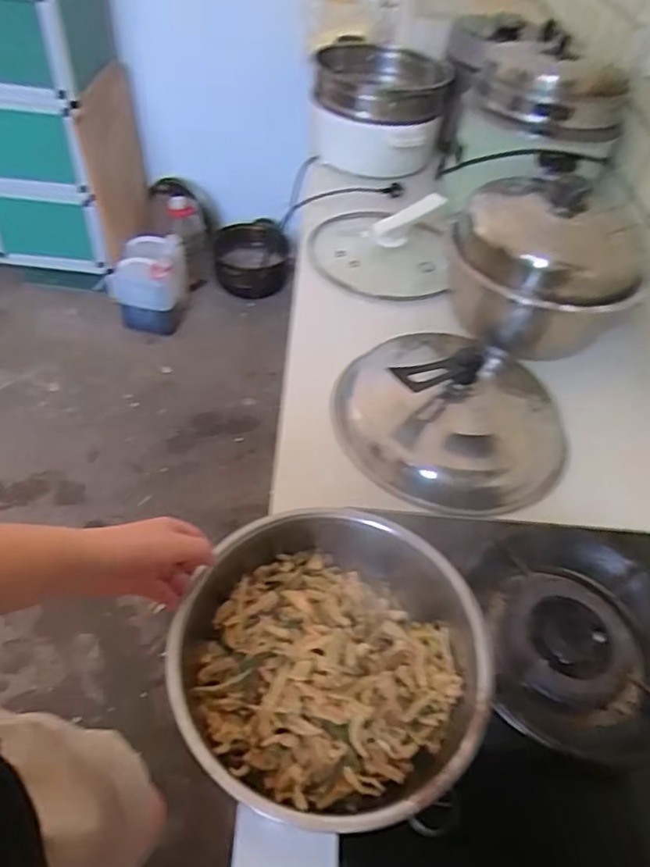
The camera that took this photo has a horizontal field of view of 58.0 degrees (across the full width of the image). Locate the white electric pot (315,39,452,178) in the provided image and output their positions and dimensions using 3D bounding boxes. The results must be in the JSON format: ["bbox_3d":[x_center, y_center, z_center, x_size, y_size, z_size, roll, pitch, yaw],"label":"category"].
[{"bbox_3d":[0.105,-0.689,1.267,0.258,0.215,0.250,5,48,-3],"label":"white electric pot"}]

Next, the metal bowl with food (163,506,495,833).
[{"bbox_3d":[0.002,0.215,0.562,0.269,0.101,0.275,3,48,-4],"label":"metal bowl with food"}]

